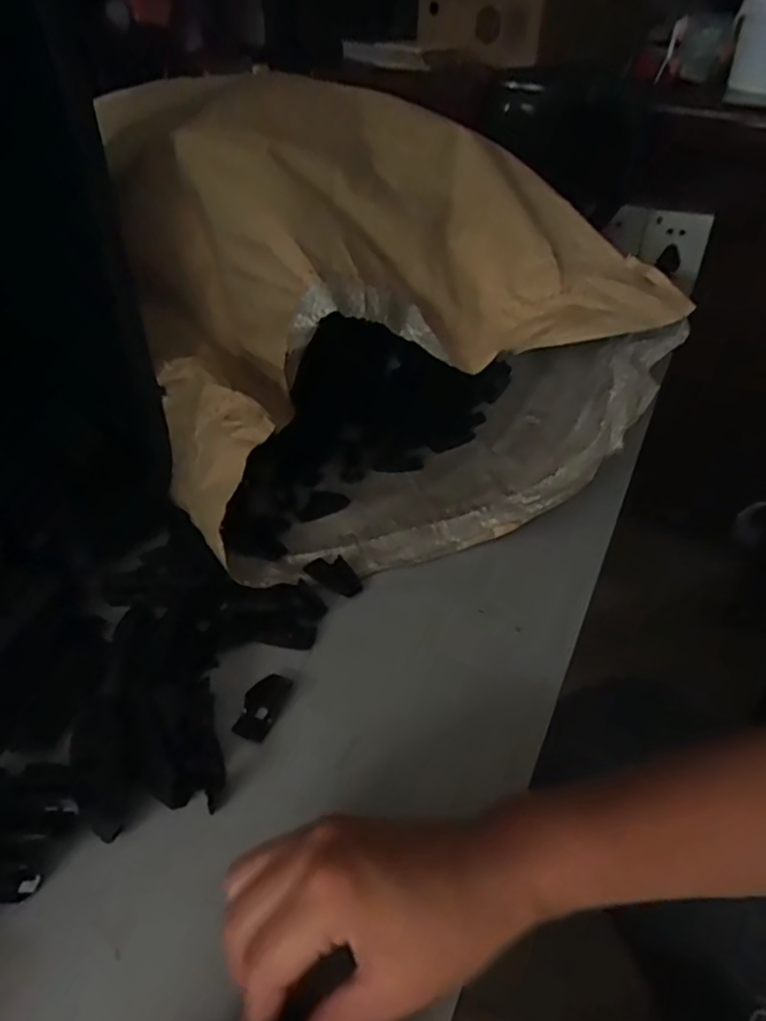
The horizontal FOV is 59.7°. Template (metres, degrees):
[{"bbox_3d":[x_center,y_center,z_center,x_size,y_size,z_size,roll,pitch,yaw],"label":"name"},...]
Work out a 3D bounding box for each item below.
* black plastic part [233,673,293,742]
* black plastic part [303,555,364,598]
[{"bbox_3d":[-0.068,0.108,0.376,0.020,0.004,0.040,15,41,15],"label":"black plastic part"},{"bbox_3d":[-0.032,0.041,0.453,0.042,0.008,0.022,26,45,26],"label":"black plastic part"}]

